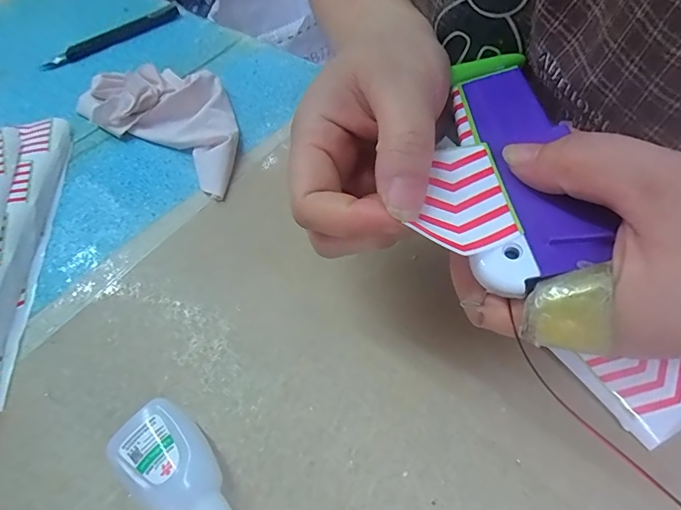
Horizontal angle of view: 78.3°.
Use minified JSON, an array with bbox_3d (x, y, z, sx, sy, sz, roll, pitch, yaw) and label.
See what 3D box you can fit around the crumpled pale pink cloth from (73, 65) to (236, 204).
[{"bbox_3d":[-0.129,-0.116,0.330,0.164,0.034,0.087,28,61,22],"label":"crumpled pale pink cloth"}]

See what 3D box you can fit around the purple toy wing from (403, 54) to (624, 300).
[{"bbox_3d":[0.066,-0.042,0.174,0.061,0.013,0.121,4,58,8],"label":"purple toy wing"}]

